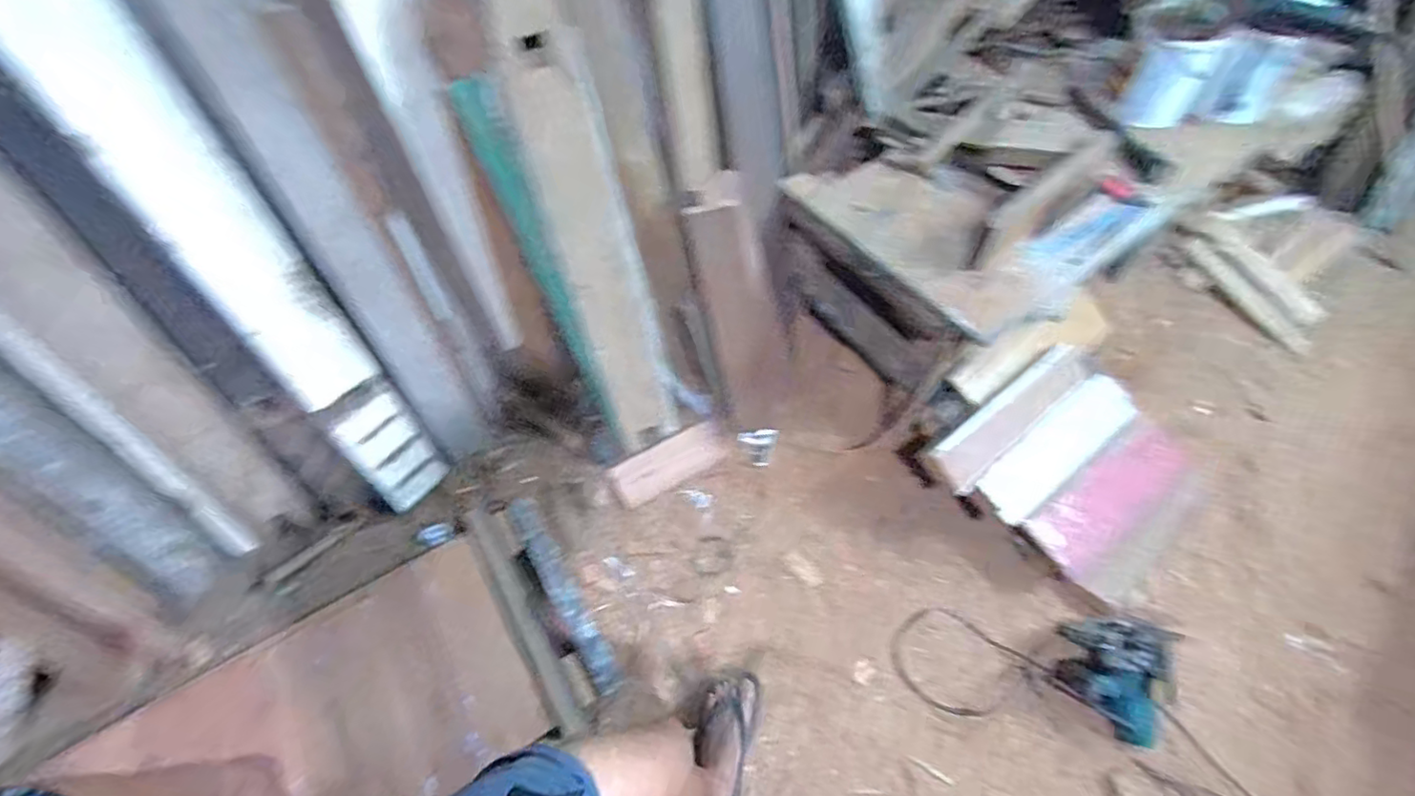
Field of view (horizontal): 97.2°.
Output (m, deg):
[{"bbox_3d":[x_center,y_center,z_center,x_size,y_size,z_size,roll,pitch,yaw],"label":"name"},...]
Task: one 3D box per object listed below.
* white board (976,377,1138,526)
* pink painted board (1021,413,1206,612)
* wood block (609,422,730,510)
[{"bbox_3d":[0.729,0.101,1.297,0.362,0.022,0.131,-43,92,-2],"label":"white board"},{"bbox_3d":[0.896,0.244,1.351,0.335,0.029,0.367,35,93,-15],"label":"pink painted board"},{"bbox_3d":[-0.094,0.164,1.547,0.288,0.029,0.115,-26,63,-17],"label":"wood block"}]

